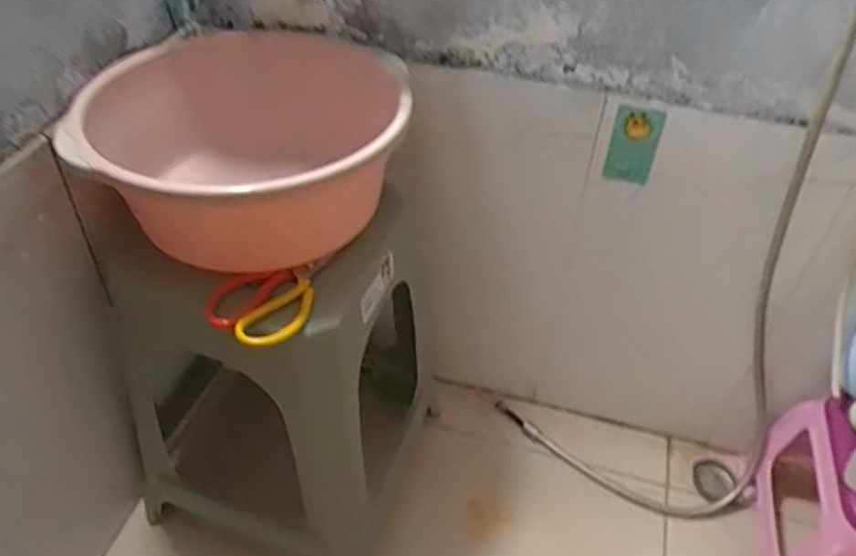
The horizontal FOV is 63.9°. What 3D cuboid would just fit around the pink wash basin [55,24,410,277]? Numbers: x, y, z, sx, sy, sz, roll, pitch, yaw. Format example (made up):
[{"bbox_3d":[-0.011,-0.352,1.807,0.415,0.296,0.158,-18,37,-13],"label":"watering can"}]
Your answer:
[{"bbox_3d":[-0.205,-0.143,0.830,0.358,0.186,0.375,2,43,-1],"label":"pink wash basin"}]

